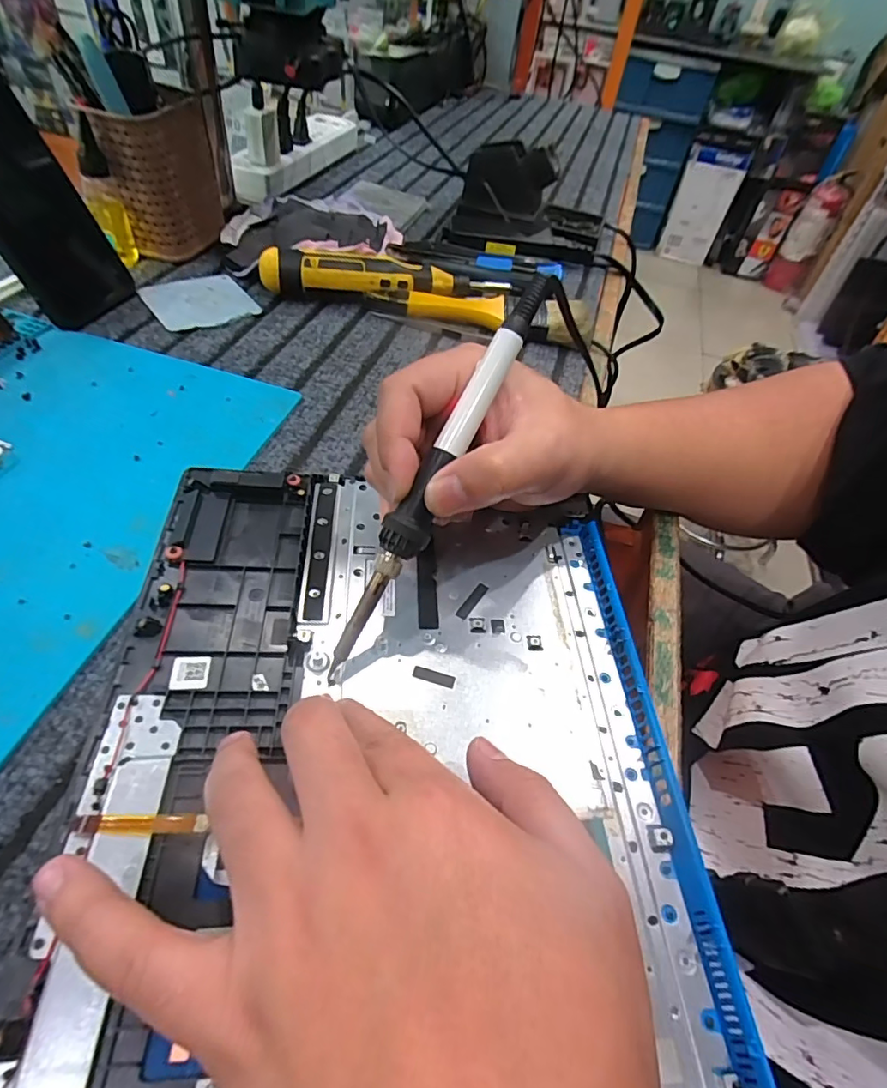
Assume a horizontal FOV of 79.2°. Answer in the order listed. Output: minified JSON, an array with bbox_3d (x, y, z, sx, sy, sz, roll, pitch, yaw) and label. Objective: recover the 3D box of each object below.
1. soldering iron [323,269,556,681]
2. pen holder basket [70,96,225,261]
[{"bbox_3d":[-0.001,-0.033,0.242,0.021,0.018,0.204,28,88,17],"label":"soldering iron"},{"bbox_3d":[-0.247,-0.316,0.466,0.075,0.104,0.090,9,50,1],"label":"pen holder basket"}]

